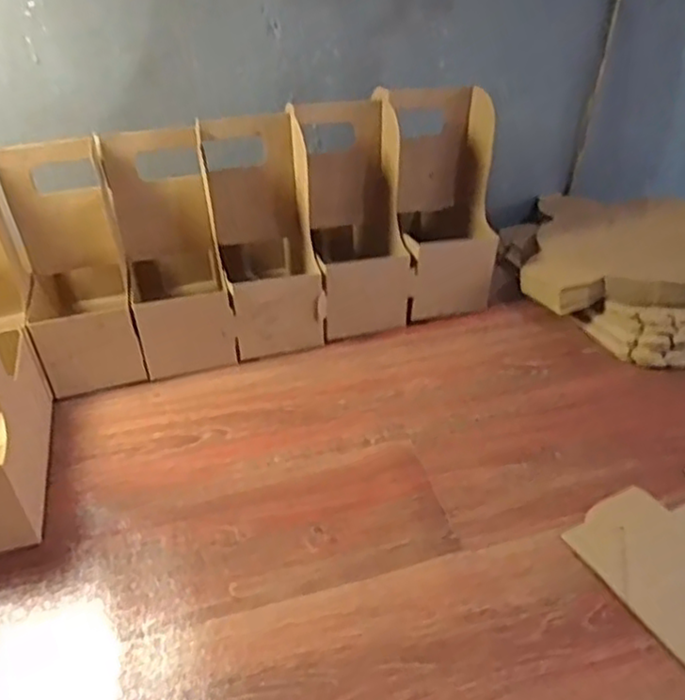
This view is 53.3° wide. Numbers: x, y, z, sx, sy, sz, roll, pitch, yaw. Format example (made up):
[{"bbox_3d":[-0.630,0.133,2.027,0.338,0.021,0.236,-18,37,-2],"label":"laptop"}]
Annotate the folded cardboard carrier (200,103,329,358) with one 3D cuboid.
[{"bbox_3d":[-0.087,-0.133,0.736,0.098,0.218,0.184,-11,37,-6],"label":"folded cardboard carrier"}]

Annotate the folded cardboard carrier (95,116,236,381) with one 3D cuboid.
[{"bbox_3d":[-0.182,-0.112,0.715,0.099,0.218,0.176,-14,38,-10],"label":"folded cardboard carrier"}]

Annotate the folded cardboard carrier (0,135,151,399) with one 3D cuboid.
[{"bbox_3d":[-0.273,-0.094,0.698,0.104,0.223,0.180,-14,38,-11],"label":"folded cardboard carrier"}]

